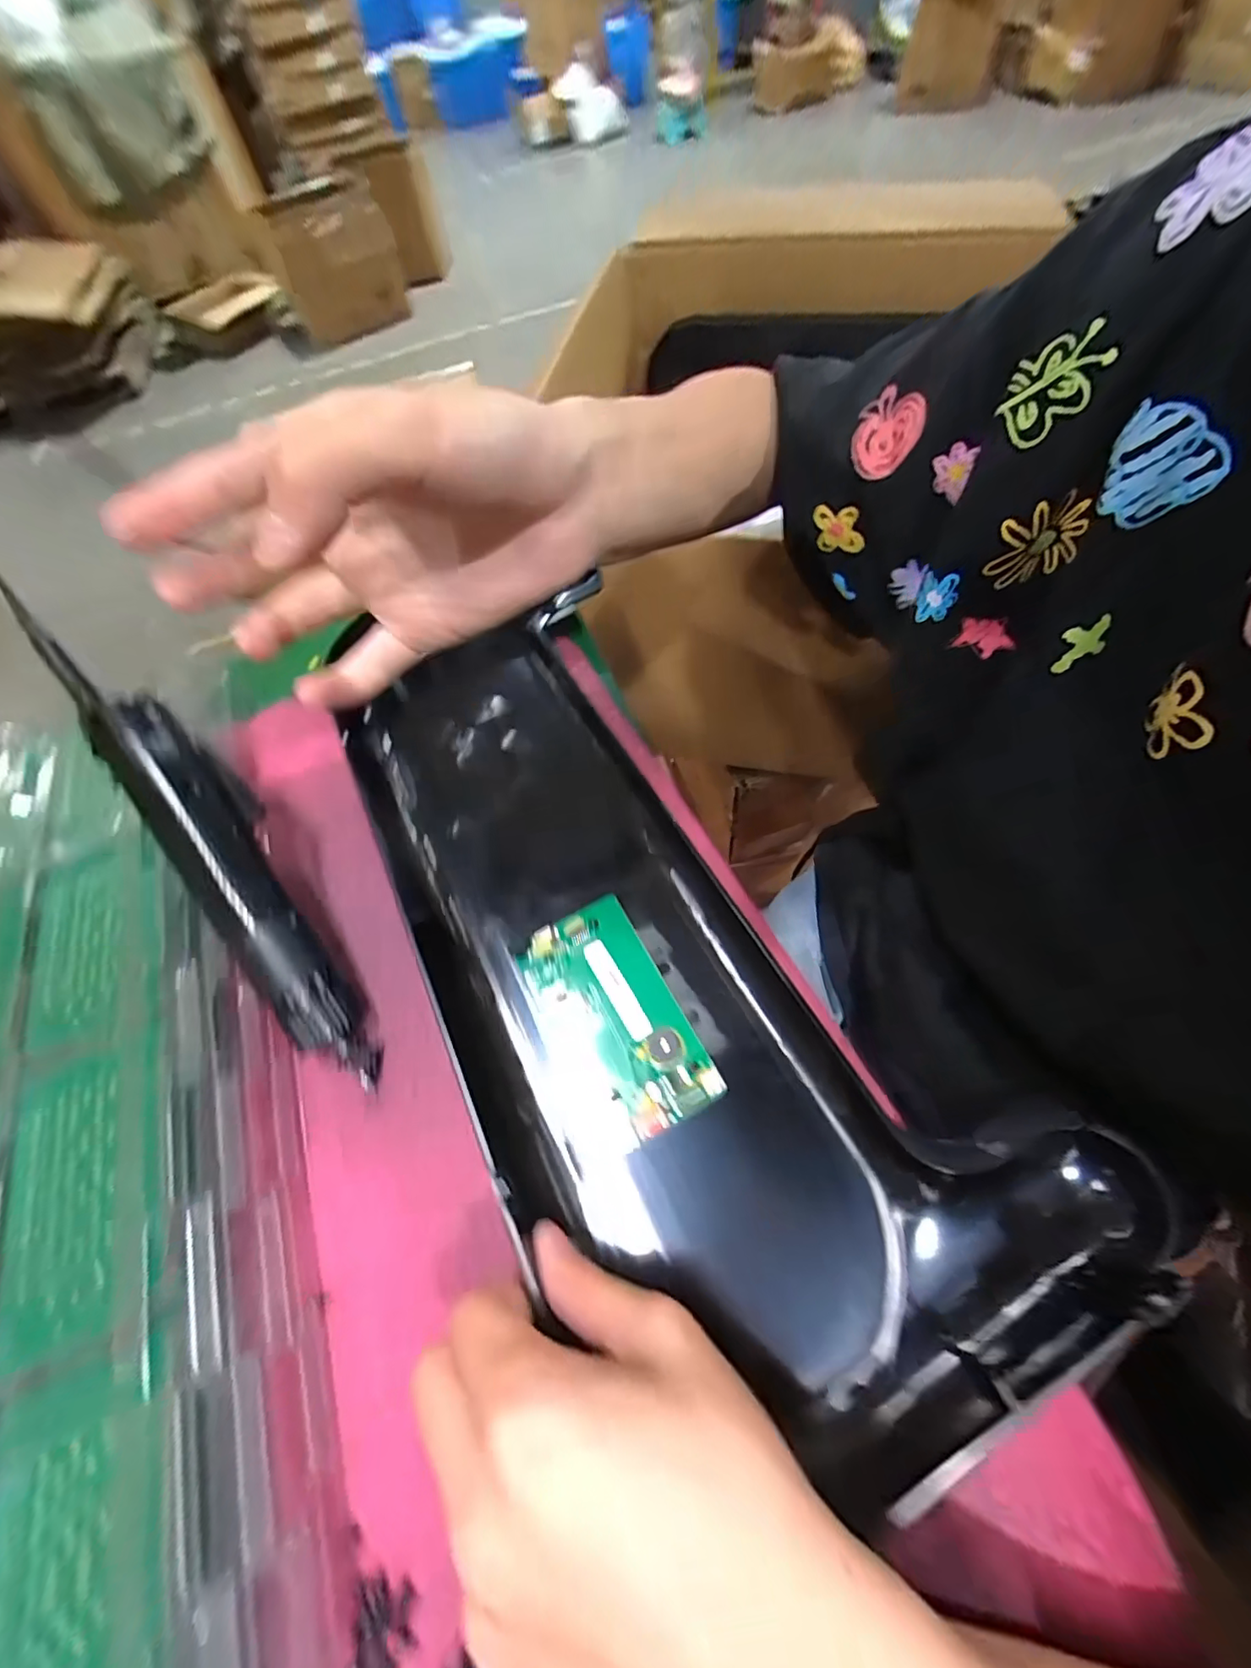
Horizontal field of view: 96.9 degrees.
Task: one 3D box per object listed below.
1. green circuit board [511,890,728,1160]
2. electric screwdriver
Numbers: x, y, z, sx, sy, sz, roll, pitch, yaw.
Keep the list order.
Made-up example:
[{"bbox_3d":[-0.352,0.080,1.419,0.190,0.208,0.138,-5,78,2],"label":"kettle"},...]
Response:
[{"bbox_3d":[-0.007,0.084,0.260,0.062,0.010,0.105,-26,59,-10],"label":"green circuit board"},{"bbox_3d":[-0.187,0.028,0.273,0.035,0.031,0.214,-34,90,-12],"label":"electric screwdriver"}]

